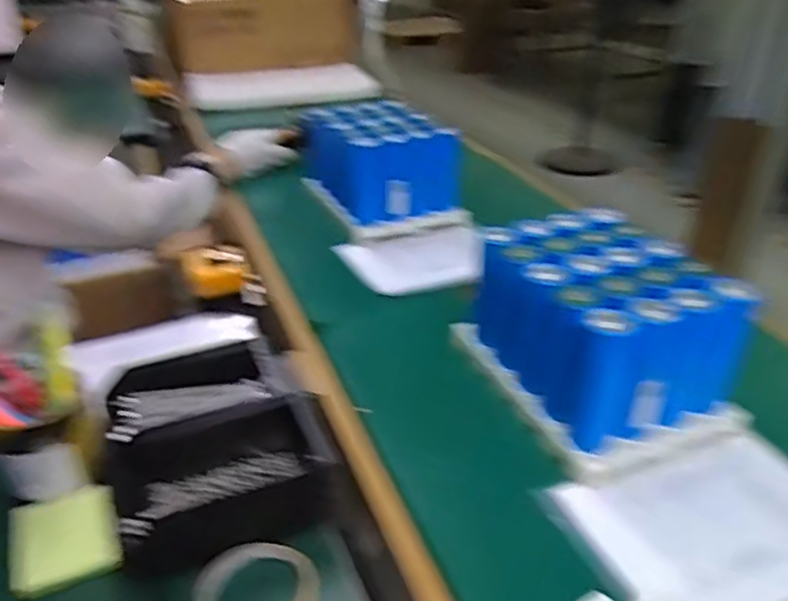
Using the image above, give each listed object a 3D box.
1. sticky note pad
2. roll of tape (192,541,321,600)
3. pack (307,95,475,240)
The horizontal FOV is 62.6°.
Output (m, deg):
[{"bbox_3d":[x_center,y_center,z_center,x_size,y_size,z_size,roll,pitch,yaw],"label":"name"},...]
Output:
[{"bbox_3d":[-0.280,0.201,0.554,0.082,0.017,0.095,-15,35,-25],"label":"sticky note pad"},{"bbox_3d":[-0.109,0.230,0.511,0.092,0.022,0.085,1,31,-1],"label":"roll of tape"},{"bbox_3d":[-0.024,-0.216,1.017,0.176,0.144,0.240,-12,34,-20],"label":"pack"}]

